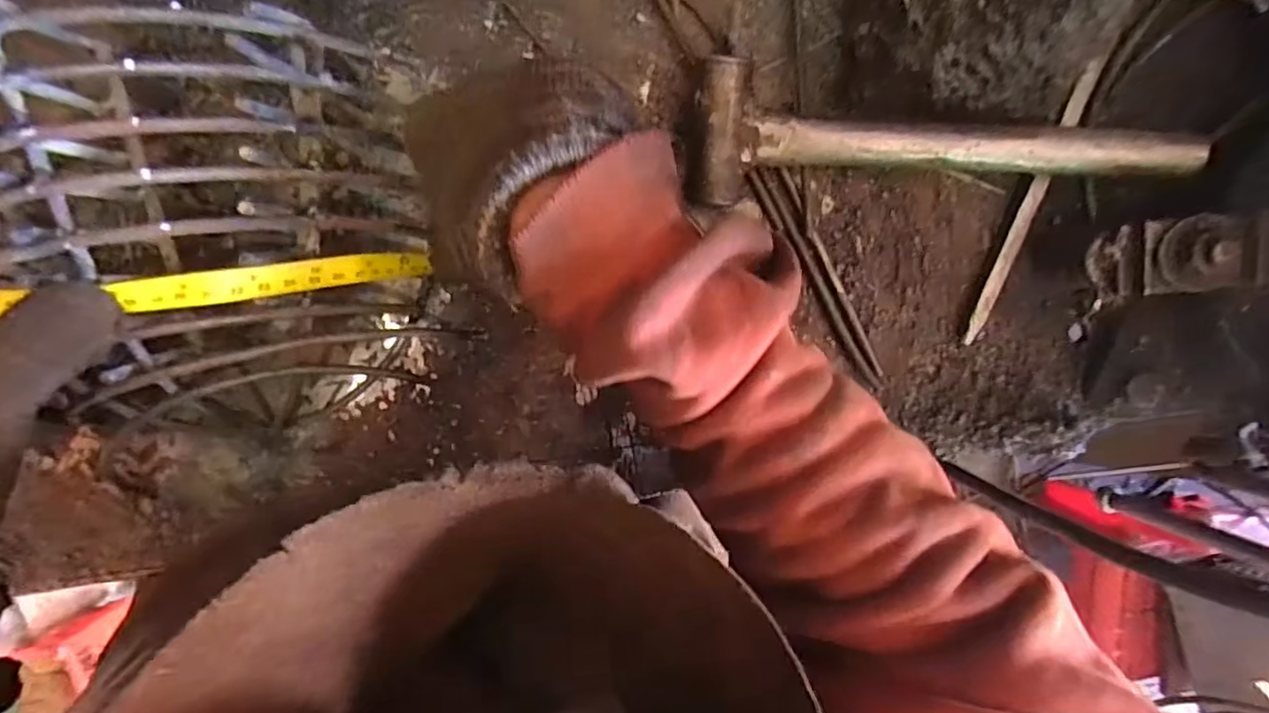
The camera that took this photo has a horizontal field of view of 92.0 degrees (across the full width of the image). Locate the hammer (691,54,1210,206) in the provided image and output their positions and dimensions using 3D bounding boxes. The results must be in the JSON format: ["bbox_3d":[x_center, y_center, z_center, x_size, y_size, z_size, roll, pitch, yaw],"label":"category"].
[{"bbox_3d":[0.147,-0.115,0.312,0.236,0.052,0.068,0,98,0],"label":"hammer"}]

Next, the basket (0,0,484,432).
[{"bbox_3d":[-0.180,-0.058,0.288,0.141,0.126,0.184,-16,96,1],"label":"basket"}]

